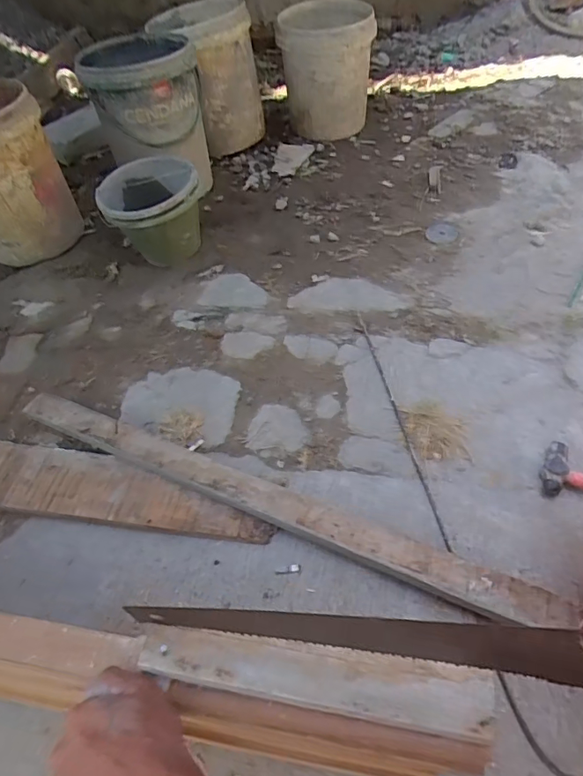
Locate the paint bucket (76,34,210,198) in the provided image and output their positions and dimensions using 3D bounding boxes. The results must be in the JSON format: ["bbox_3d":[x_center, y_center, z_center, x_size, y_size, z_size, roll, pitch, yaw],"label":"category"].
[{"bbox_3d":[-0.372,-0.718,1.317,0.268,0.320,0.268,-2,51,3],"label":"paint bucket"}]

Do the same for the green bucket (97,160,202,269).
[{"bbox_3d":[-0.334,-0.418,1.220,0.222,0.206,0.217,-2,51,3],"label":"green bucket"}]

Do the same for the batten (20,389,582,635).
[{"bbox_3d":[-0.059,0.176,0.789,0.928,0.043,0.063,18,55,19],"label":"batten"}]

